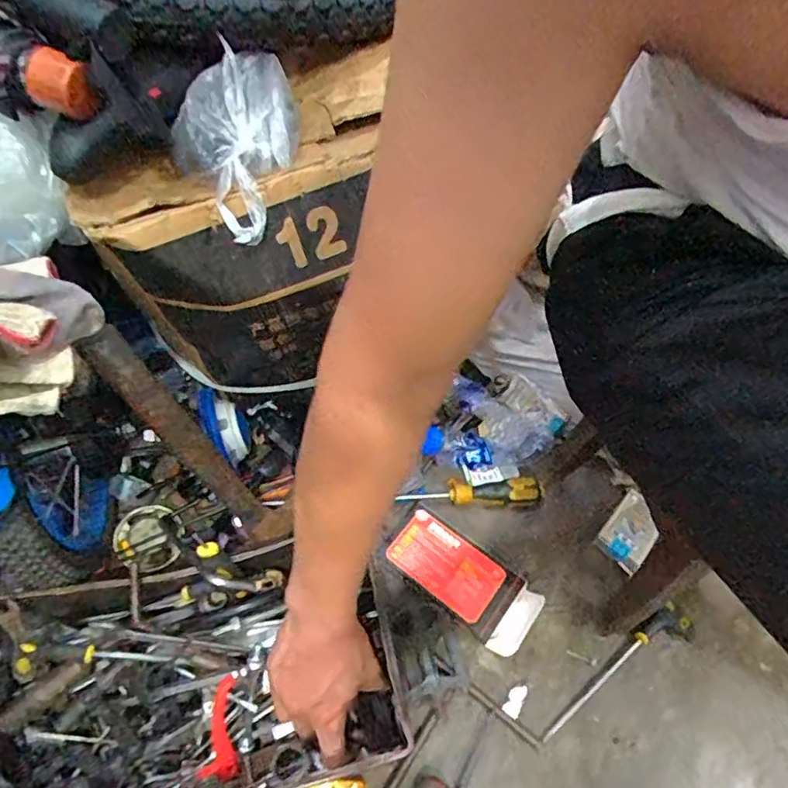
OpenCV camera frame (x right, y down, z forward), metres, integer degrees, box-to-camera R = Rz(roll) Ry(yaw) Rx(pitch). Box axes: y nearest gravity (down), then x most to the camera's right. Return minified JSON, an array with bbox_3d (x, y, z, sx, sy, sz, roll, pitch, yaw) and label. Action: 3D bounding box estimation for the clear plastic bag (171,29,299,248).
[{"bbox_3d":[-0.126,-0.204,0.471,0.103,0.077,0.148,-12,55,-11],"label":"clear plastic bag"}]

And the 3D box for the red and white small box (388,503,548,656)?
[{"bbox_3d":[0.078,0.206,0.650,0.173,0.026,0.079,34,59,21],"label":"red and white small box"}]

